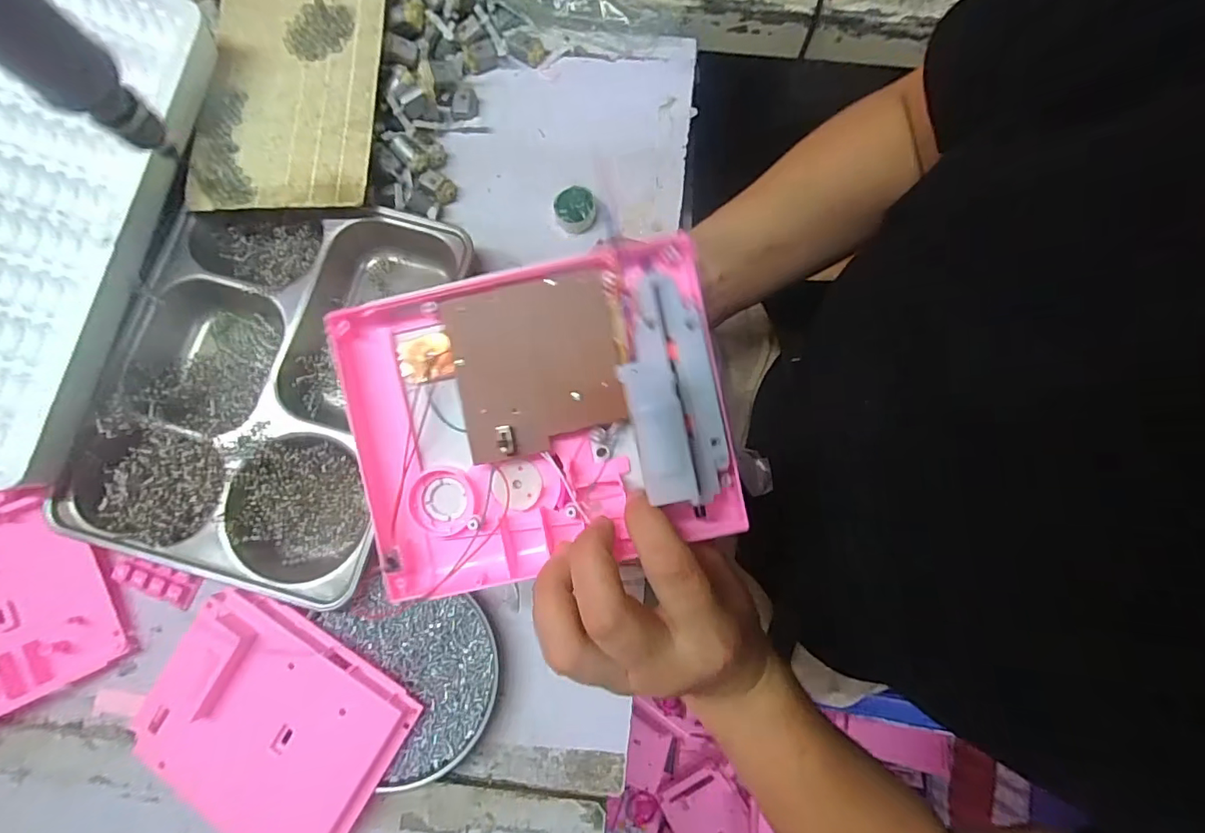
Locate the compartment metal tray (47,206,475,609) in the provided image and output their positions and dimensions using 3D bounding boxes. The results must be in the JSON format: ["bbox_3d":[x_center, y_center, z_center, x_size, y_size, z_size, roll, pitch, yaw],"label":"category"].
[{"bbox_3d":[-0.237,-0.029,0.377,0.212,0.035,0.275,15,80,2],"label":"compartment metal tray"}]

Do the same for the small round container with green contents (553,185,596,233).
[{"bbox_3d":[-0.023,-0.168,0.422,0.033,0.018,0.030,0,80,-1],"label":"small round container with green contents"}]

